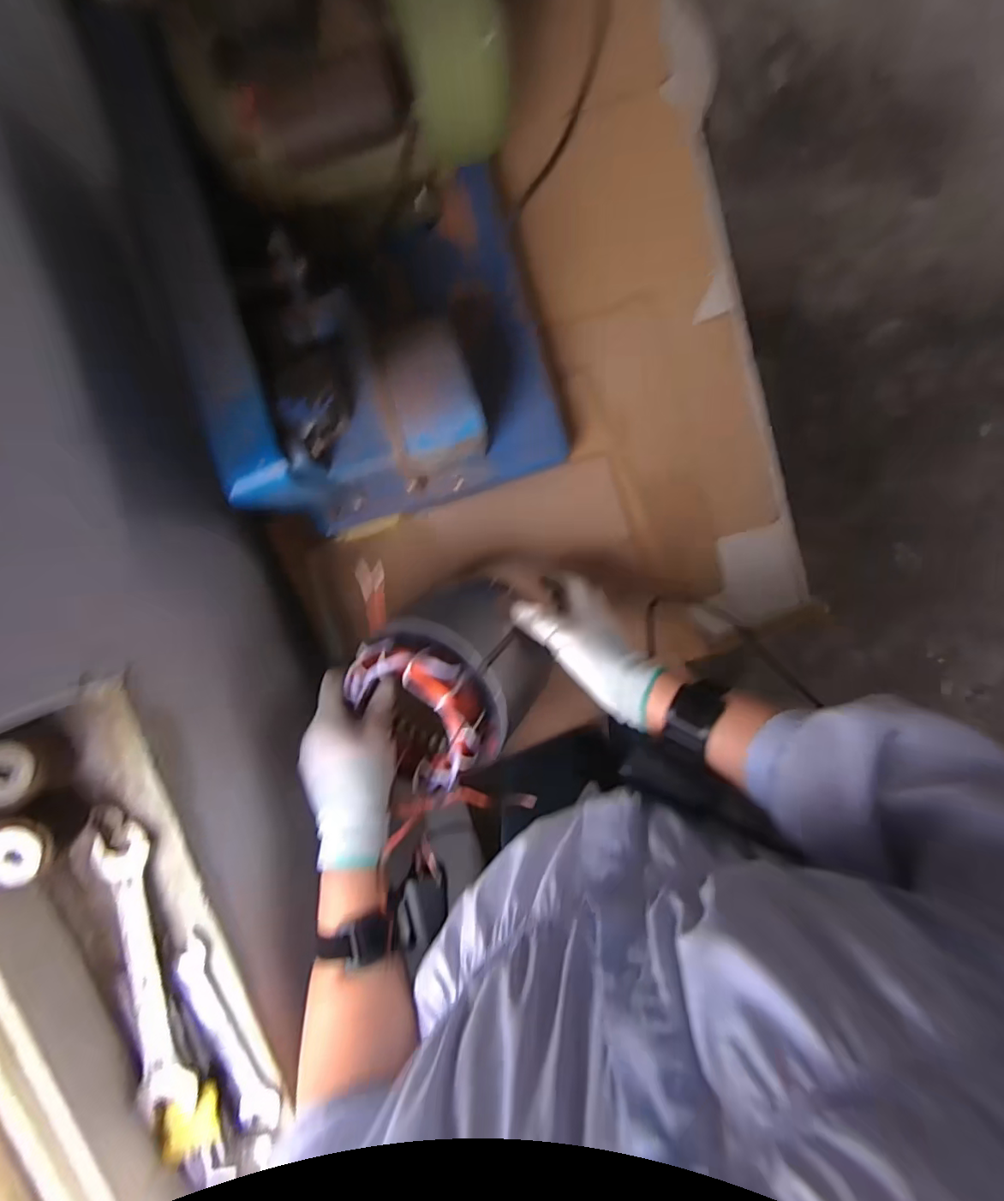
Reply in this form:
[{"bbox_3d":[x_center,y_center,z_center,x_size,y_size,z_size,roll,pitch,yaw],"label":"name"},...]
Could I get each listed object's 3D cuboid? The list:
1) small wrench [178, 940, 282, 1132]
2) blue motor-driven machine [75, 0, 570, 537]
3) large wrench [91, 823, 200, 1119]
[{"bbox_3d":[-0.189,0.304,0.379,0.020,0.009,0.144,-20,99,0],"label":"small wrench"},{"bbox_3d":[-0.101,-0.260,0.455,0.271,0.206,0.352,-17,99,0],"label":"blue motor-driven machine"},{"bbox_3d":[-0.233,0.243,0.361,0.034,0.008,0.189,-11,92,-13],"label":"large wrench"}]

